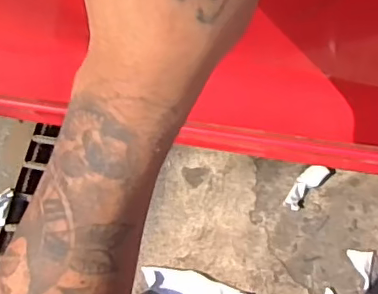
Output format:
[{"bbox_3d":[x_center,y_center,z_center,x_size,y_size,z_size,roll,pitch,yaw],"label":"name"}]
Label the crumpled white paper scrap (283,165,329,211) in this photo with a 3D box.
[{"bbox_3d":[0.169,0.055,0.811,0.029,0.017,0.084,39,72,17],"label":"crumpled white paper scrap"}]

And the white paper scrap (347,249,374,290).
[{"bbox_3d":[0.230,0.164,0.754,0.033,0.006,0.049,8,66,5],"label":"white paper scrap"}]

